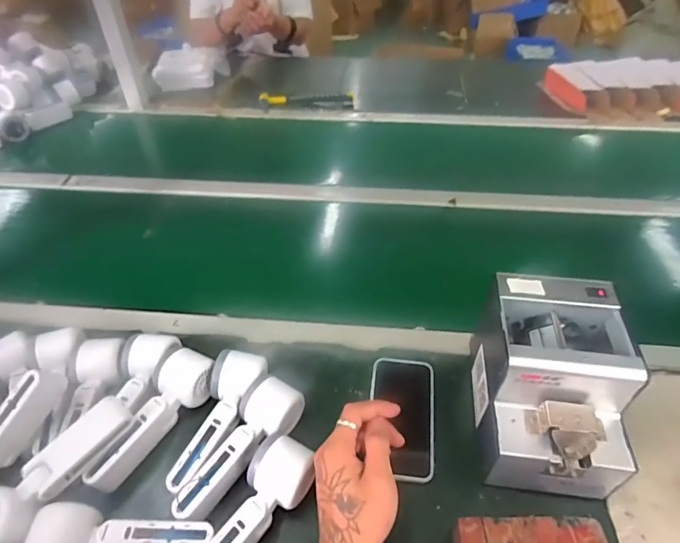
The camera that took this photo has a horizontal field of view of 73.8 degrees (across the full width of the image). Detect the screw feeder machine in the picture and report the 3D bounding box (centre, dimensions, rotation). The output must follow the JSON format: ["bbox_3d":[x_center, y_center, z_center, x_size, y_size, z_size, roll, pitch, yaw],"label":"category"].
[{"bbox_3d":[0.221,0.119,0.481,0.124,0.152,0.171,4,44,6],"label":"screw feeder machine"}]

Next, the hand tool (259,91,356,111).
[{"bbox_3d":[-0.083,-0.439,1.160,0.237,0.033,0.054,-1,44,0],"label":"hand tool"}]

